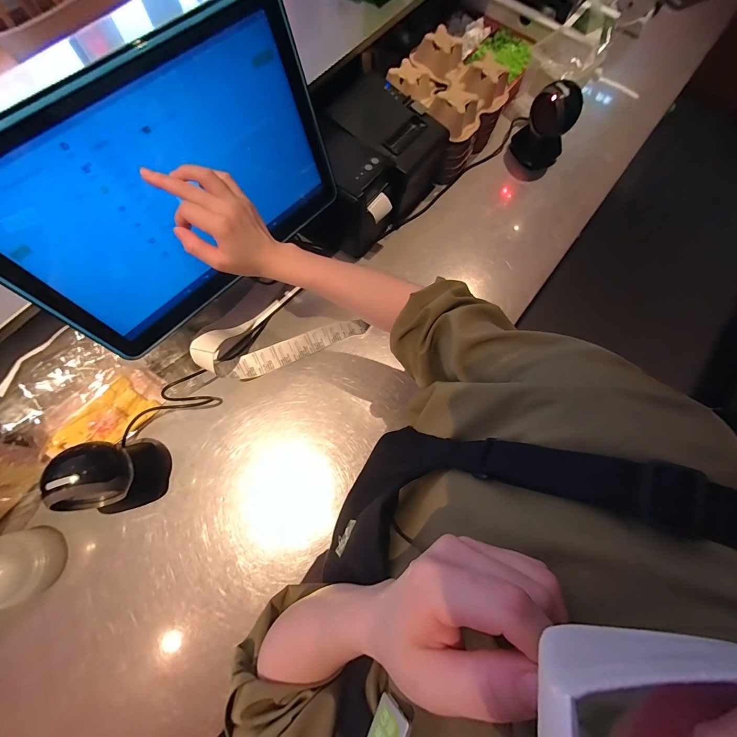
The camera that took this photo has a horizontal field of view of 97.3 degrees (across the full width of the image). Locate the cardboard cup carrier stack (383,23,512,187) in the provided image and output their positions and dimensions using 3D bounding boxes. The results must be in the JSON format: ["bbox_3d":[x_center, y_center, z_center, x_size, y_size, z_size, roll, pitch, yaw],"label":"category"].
[{"bbox_3d":[0.146,-0.526,0.668,0.194,0.148,0.189,38,76,10],"label":"cardboard cup carrier stack"}]

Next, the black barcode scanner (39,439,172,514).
[{"bbox_3d":[-0.358,0.146,0.455,0.088,0.129,0.100,2,71,0],"label":"black barcode scanner"}]

